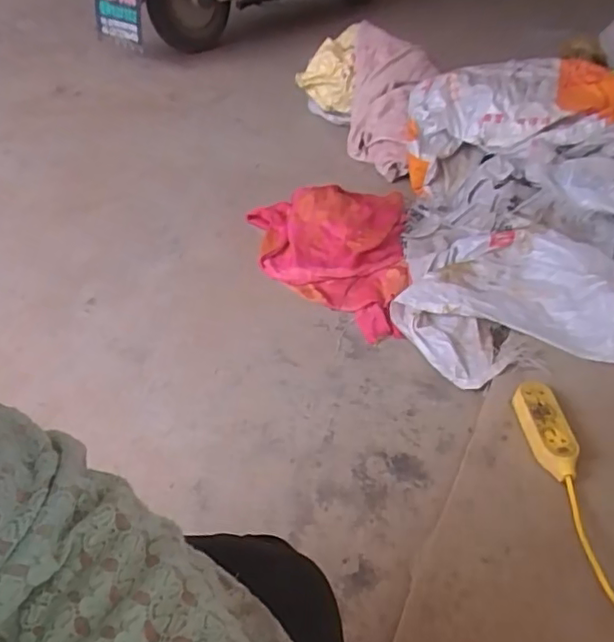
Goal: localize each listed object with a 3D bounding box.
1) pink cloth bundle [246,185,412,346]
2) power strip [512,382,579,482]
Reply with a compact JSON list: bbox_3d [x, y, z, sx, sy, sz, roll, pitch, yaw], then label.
[{"bbox_3d":[0.044,-0.151,1.276,0.346,0.147,0.371,5,44,-2],"label":"pink cloth bundle"},{"bbox_3d":[0.375,0.167,0.912,0.065,0.032,0.174,-3,44,-8],"label":"power strip"}]

